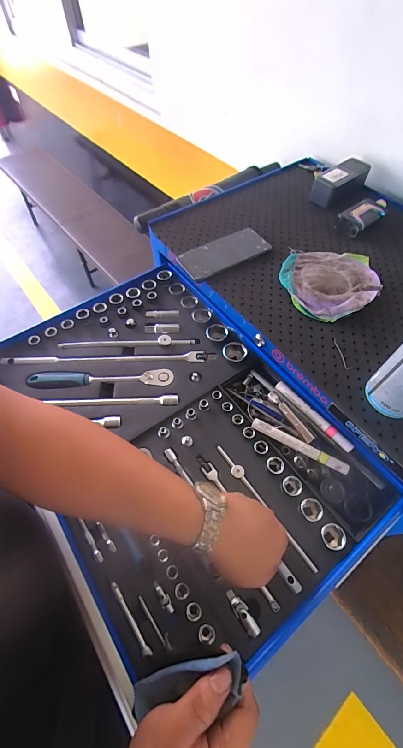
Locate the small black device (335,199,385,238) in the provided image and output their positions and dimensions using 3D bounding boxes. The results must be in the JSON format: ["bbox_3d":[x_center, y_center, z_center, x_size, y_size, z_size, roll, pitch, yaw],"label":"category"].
[{"bbox_3d":[0.316,-0.306,0.581,0.113,0.026,0.049,-33,64,-19],"label":"small black device"}]

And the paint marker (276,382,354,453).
[{"bbox_3d":[0.169,0.063,0.460,0.011,0.013,0.141,-34,64,-19],"label":"paint marker"}]

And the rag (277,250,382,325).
[{"bbox_3d":[0.213,-0.153,0.495,0.154,0.025,0.157,7,58,4],"label":"rag"}]

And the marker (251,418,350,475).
[{"bbox_3d":[0.140,0.102,0.435,0.142,0.016,0.017,25,61,15],"label":"marker"}]

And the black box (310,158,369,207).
[{"bbox_3d":[0.287,-0.396,0.623,0.124,0.048,0.056,-32,63,-18],"label":"black box"}]

